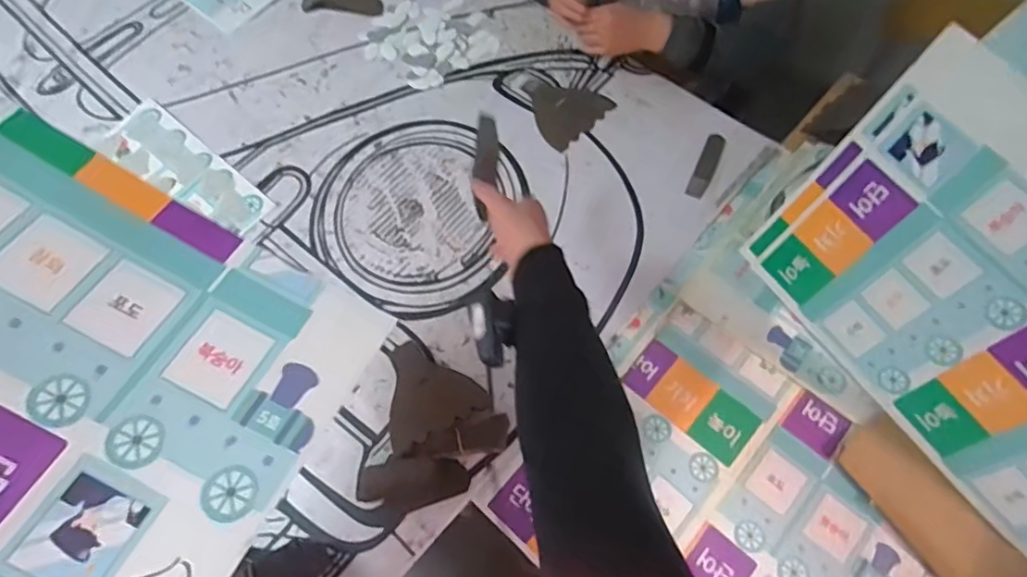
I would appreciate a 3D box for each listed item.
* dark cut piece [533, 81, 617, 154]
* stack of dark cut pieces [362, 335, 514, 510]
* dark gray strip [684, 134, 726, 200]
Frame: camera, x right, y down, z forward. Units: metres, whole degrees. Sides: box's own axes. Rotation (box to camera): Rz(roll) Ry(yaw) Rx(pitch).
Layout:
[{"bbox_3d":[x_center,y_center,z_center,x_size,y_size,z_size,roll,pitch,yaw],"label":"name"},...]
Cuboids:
[{"bbox_3d":[0.094,-0.337,1.050,0.143,0.010,0.132,-42,70,-14],"label":"dark cut piece"},{"bbox_3d":[-0.104,0.207,0.813,0.181,0.032,0.214,9,67,7],"label":"stack of dark cut pieces"},{"bbox_3d":[0.342,-0.218,0.996,0.035,0.006,0.138,22,69,13],"label":"dark gray strip"}]

